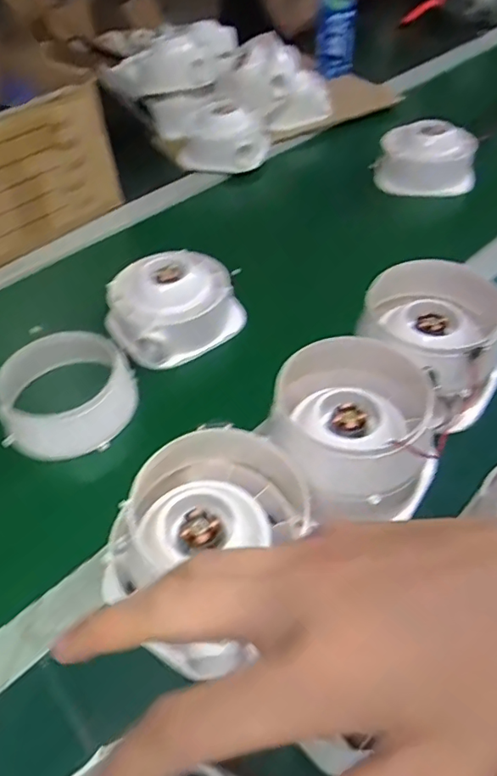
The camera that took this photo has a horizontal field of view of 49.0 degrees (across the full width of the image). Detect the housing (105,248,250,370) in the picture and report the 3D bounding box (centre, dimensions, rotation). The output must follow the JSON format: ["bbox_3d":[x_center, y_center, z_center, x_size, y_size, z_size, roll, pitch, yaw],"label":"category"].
[{"bbox_3d":[-0.087,-0.098,0.613,0.138,0.074,0.128,-2,47,2],"label":"housing"}]

